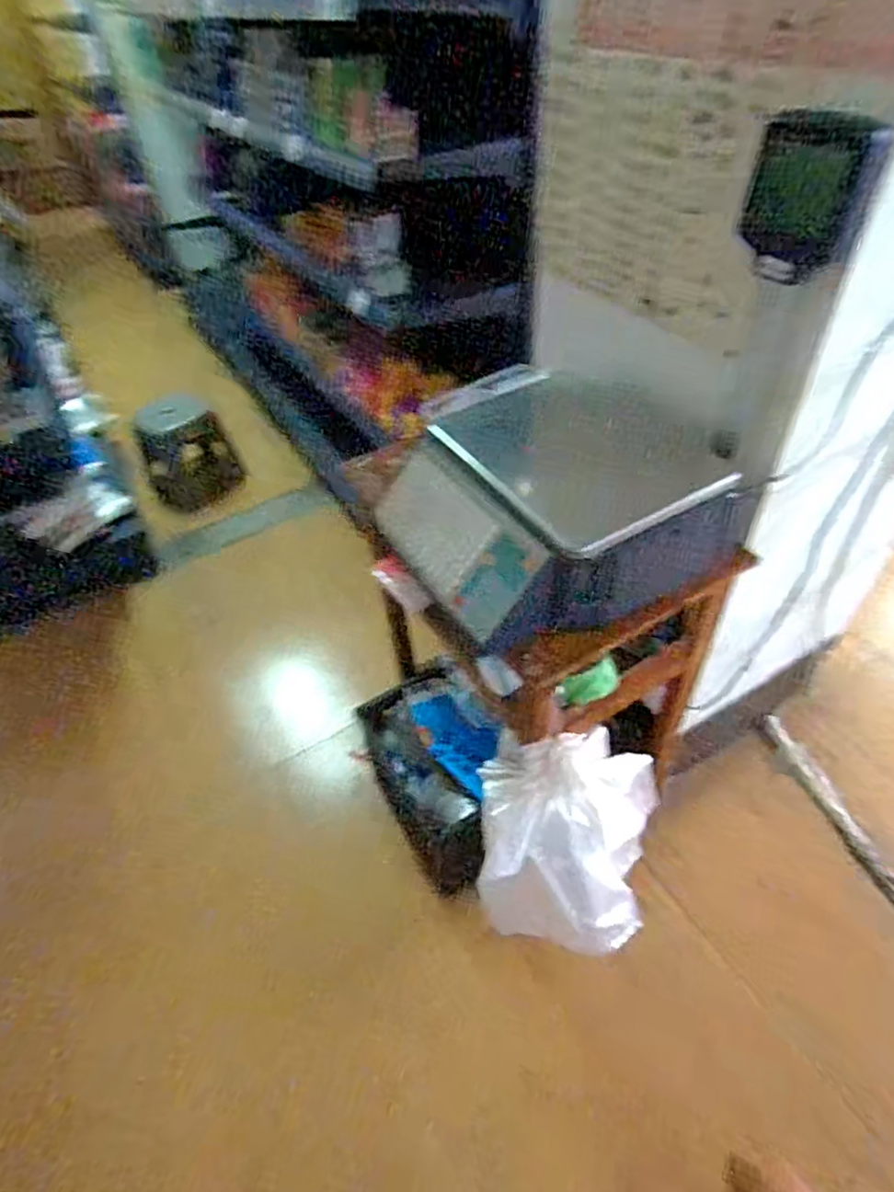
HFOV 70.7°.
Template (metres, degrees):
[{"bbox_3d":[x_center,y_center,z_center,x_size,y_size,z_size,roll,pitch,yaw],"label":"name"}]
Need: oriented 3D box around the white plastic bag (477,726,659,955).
[{"bbox_3d":[0.179,0.339,0.947,0.257,0.255,0.257,10,48,13],"label":"white plastic bag"}]

